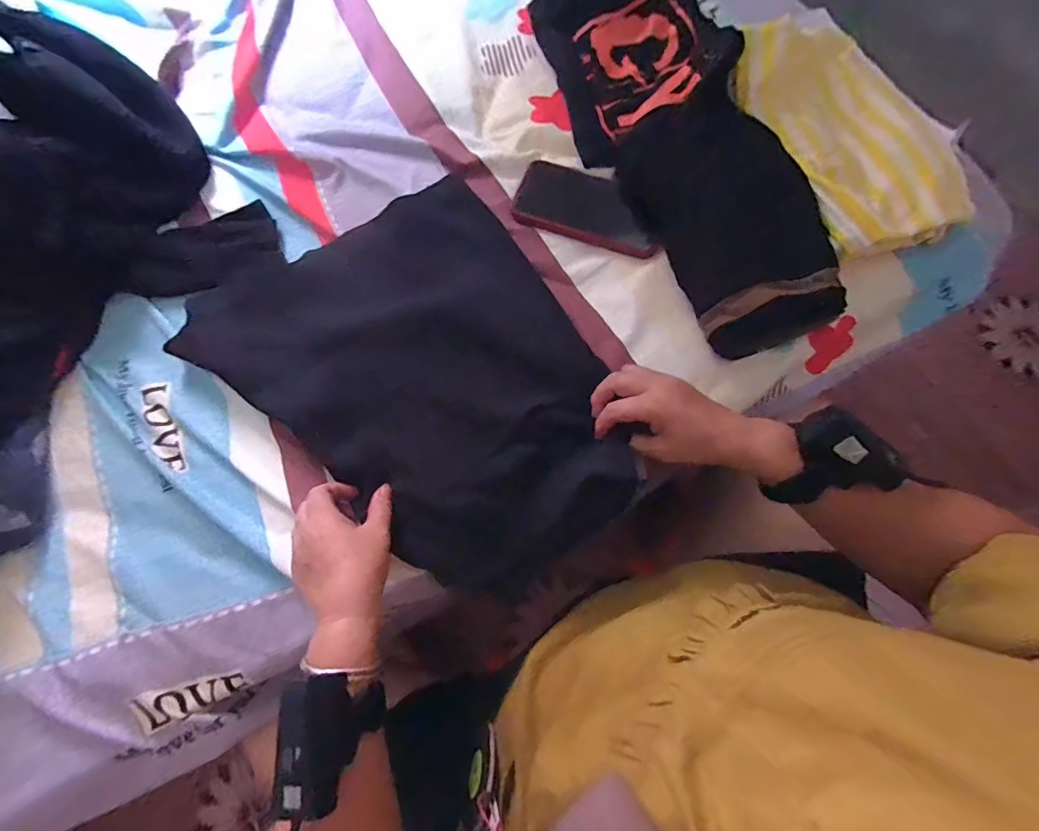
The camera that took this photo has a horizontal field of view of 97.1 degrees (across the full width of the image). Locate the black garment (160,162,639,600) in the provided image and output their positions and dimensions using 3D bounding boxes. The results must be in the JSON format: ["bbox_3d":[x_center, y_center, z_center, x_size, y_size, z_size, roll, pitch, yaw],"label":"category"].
[{"bbox_3d":[-0.086,-0.033,0.446,0.298,0.039,0.405,-37,77,-7],"label":"black garment"}]

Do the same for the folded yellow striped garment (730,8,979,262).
[{"bbox_3d":[0.328,-0.288,0.443,0.171,0.041,0.260,-22,73,-5],"label":"folded yellow striped garment"}]

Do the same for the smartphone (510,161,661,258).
[{"bbox_3d":[0.074,-0.223,0.491,0.158,0.015,0.083,20,77,7],"label":"smartphone"}]

